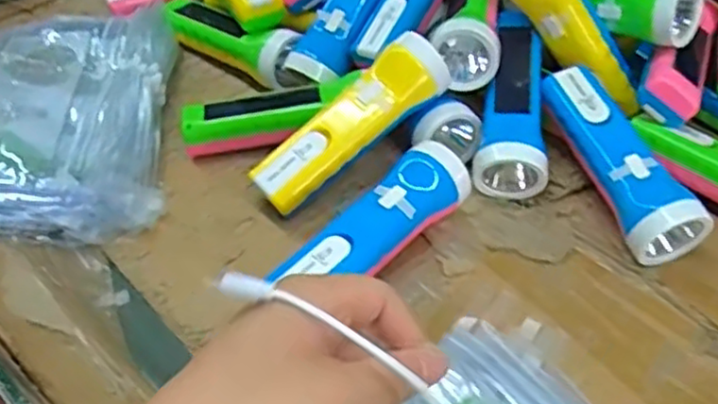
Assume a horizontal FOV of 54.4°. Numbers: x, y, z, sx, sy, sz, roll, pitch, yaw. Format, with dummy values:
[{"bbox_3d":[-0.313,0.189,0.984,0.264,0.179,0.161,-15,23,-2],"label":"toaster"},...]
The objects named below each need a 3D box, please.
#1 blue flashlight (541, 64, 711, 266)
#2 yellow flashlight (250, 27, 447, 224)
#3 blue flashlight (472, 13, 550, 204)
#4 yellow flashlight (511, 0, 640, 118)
[{"bbox_3d":[0.183,-0.027,0.509,0.056,0.061,0.159,-12,47,-14],"label":"blue flashlight"},{"bbox_3d":[-0.005,-0.056,0.506,0.161,0.040,0.041,-42,56,-9],"label":"yellow flashlight"},{"bbox_3d":[0.120,-0.082,0.547,0.051,0.050,0.168,3,54,10],"label":"blue flashlight"},{"bbox_3d":[0.169,-0.136,0.544,0.147,0.051,0.044,47,46,-15],"label":"yellow flashlight"}]

